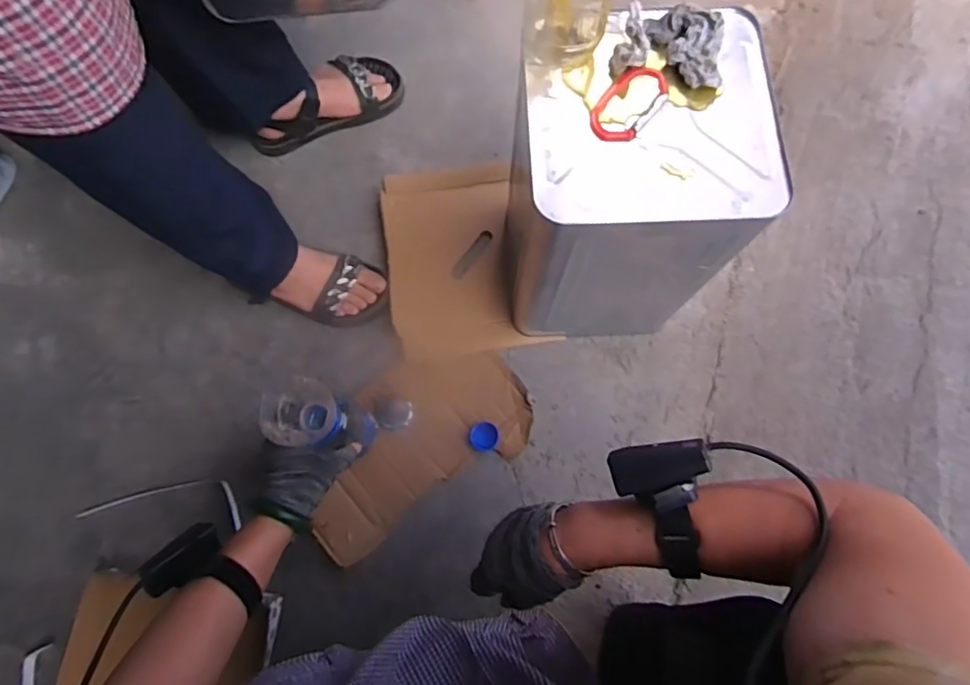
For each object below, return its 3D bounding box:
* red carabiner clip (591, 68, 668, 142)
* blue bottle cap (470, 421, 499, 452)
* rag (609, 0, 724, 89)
[{"bbox_3d":[0.135,-0.221,0.511,0.050,0.010,0.089,42,79,12],"label":"red carabiner clip"},{"bbox_3d":[-0.001,0.133,0.781,0.038,0.015,0.039,0,74,1],"label":"blue bottle cap"},{"bbox_3d":[0.172,-0.279,0.512,0.097,0.029,0.067,9,74,4],"label":"rag"}]

